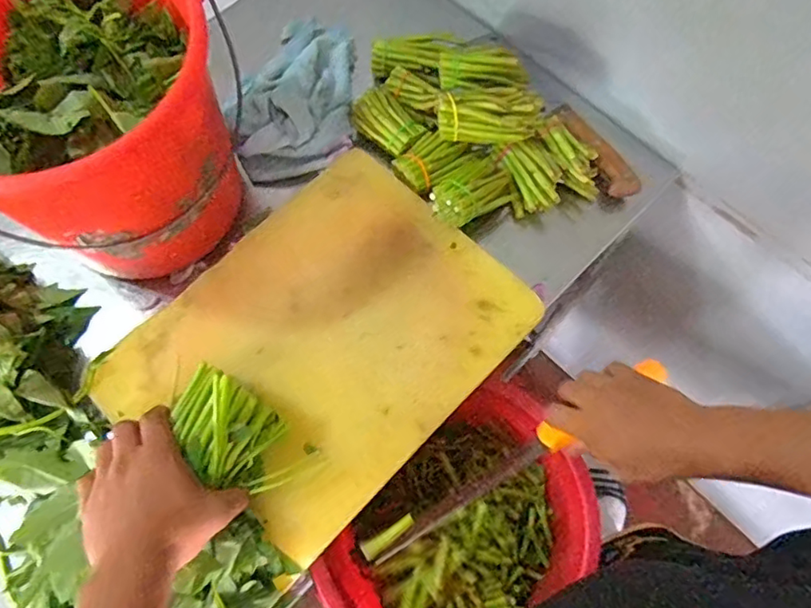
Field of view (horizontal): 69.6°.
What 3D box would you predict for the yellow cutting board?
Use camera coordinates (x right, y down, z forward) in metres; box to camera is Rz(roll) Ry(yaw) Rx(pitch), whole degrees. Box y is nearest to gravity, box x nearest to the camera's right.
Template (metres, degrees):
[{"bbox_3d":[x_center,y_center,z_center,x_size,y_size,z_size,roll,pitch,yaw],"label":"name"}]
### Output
[{"bbox_3d":[-0.083,0.037,0.612,0.290,0.022,0.374,43,75,14],"label":"yellow cutting board"}]

